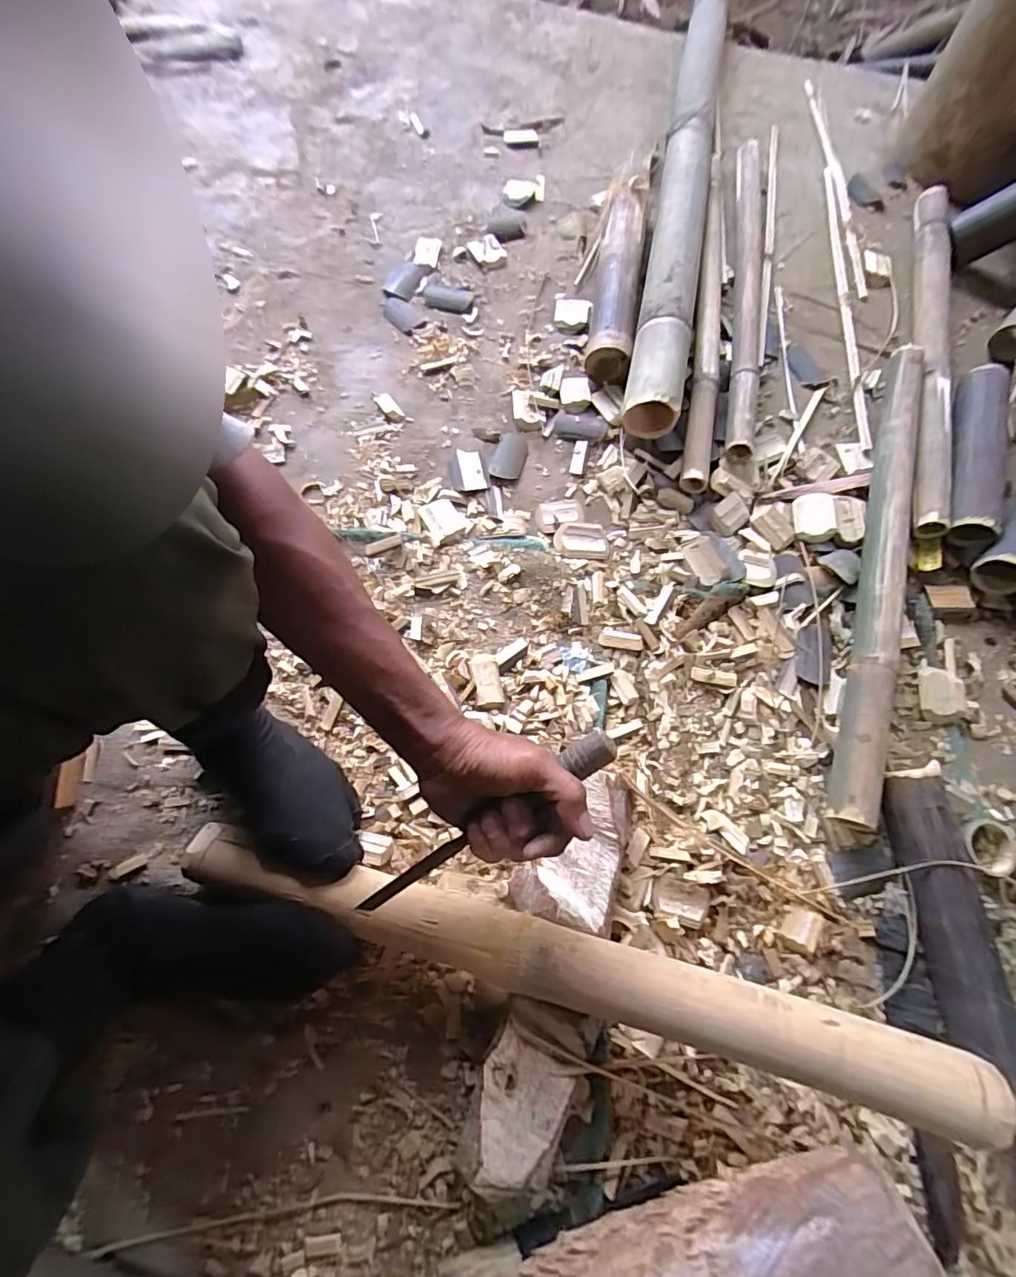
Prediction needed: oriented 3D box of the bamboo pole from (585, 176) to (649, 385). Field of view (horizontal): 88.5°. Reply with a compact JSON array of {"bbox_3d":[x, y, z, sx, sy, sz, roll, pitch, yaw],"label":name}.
[{"bbox_3d":[0.158,-0.524,0.756,0.063,0.063,0.360,10,71,1],"label":"bamboo pole"}]

